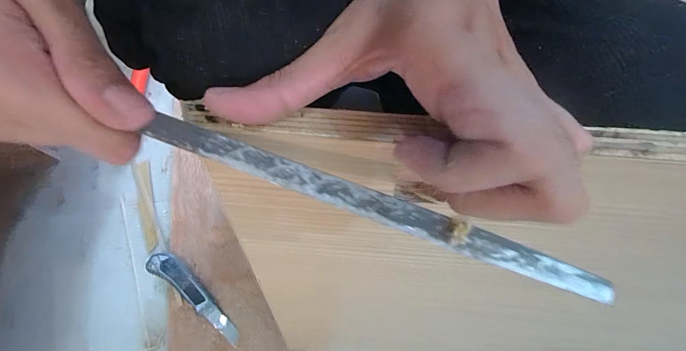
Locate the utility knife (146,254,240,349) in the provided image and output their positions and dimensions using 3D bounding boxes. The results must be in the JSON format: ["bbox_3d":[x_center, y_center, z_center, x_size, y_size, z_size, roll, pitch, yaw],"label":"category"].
[{"bbox_3d":[-0.208,0.169,0.430,0.170,0.022,0.035,34,72,13],"label":"utility knife"}]

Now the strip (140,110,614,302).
[{"bbox_3d":[0.004,0.006,0.103,0.163,0.007,0.011,20,69,8],"label":"strip"}]

